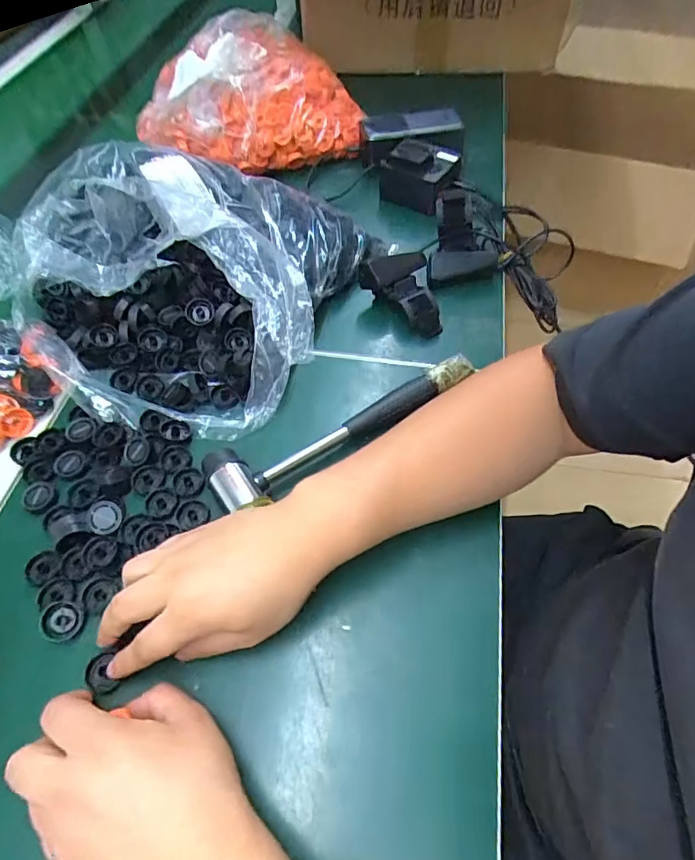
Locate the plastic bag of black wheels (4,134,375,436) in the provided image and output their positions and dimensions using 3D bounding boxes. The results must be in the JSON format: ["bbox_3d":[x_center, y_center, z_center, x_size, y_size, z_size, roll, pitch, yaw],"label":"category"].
[{"bbox_3d":[-0.151,-0.157,0.493,0.279,0.125,0.296,17,55,10],"label":"plastic bag of black wheels"}]

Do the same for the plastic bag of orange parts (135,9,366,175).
[{"bbox_3d":[-0.136,-0.461,0.702,0.295,0.103,0.222,-15,56,-7],"label":"plastic bag of orange parts"}]

